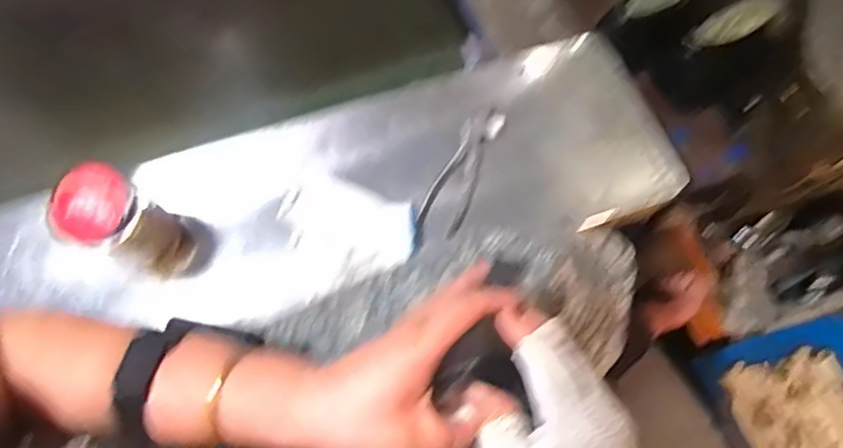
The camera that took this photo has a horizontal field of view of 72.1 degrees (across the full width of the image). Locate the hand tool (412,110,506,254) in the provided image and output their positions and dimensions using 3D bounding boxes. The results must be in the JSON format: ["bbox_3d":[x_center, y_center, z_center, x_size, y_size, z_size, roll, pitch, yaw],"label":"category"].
[{"bbox_3d":[0.041,-0.051,0.638,0.045,0.013,0.186,23,72,9],"label":"hand tool"}]

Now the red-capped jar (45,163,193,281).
[{"bbox_3d":[-0.282,0.004,0.564,0.063,0.149,0.076,31,73,11],"label":"red-capped jar"}]

